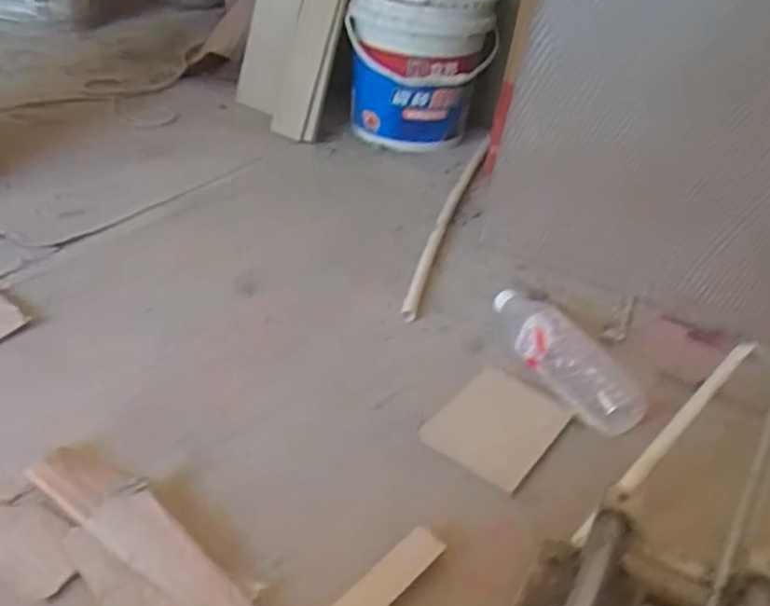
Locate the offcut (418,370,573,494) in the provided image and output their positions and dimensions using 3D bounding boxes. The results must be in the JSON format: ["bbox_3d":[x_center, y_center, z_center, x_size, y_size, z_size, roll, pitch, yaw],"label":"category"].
[{"bbox_3d":[0.123,0.126,0.761,0.115,0.005,0.164,27,39,27],"label":"offcut"}]

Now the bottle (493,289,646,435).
[{"bbox_3d":[0.198,0.060,0.819,0.063,0.058,0.230,-20,42,-33],"label":"bottle"}]

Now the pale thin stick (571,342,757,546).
[{"bbox_3d":[0.259,0.124,0.651,0.271,0.017,0.014,-39,52,-20],"label":"pale thin stick"}]

